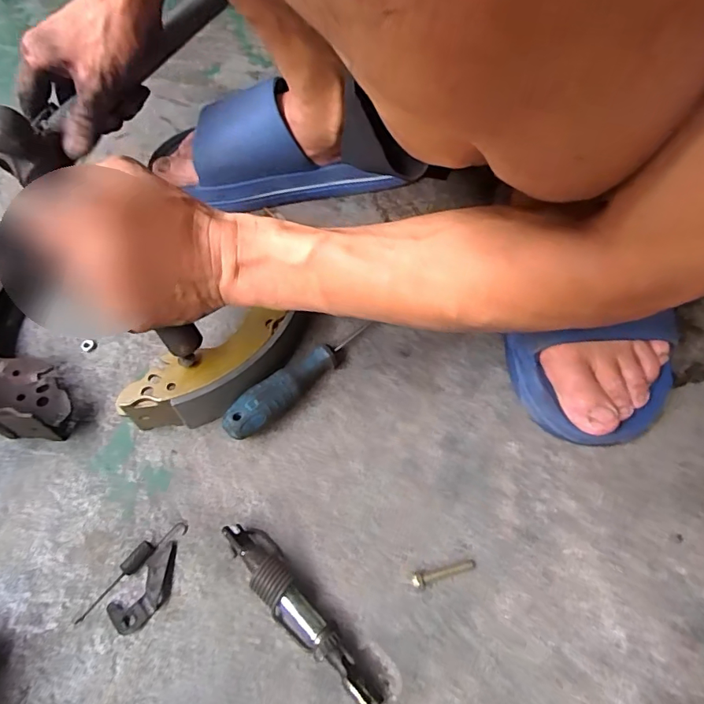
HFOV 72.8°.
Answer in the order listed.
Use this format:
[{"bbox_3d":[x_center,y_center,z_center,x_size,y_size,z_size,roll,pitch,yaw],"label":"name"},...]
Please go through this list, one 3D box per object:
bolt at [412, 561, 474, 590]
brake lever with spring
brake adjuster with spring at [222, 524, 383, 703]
[{"bbox_3d":[0.058,0.138,0.298,0.041,0.007,0.009,-10,58,-7],"label":"bolt"},{"bbox_3d":[-0.128,0.141,0.294,0.036,0.009,0.072,34,63,19],"label":"brake lever with spring"},{"bbox_3d":[-0.032,0.152,0.279,0.023,0.023,0.124,-36,65,-21],"label":"brake adjuster with spring"}]

